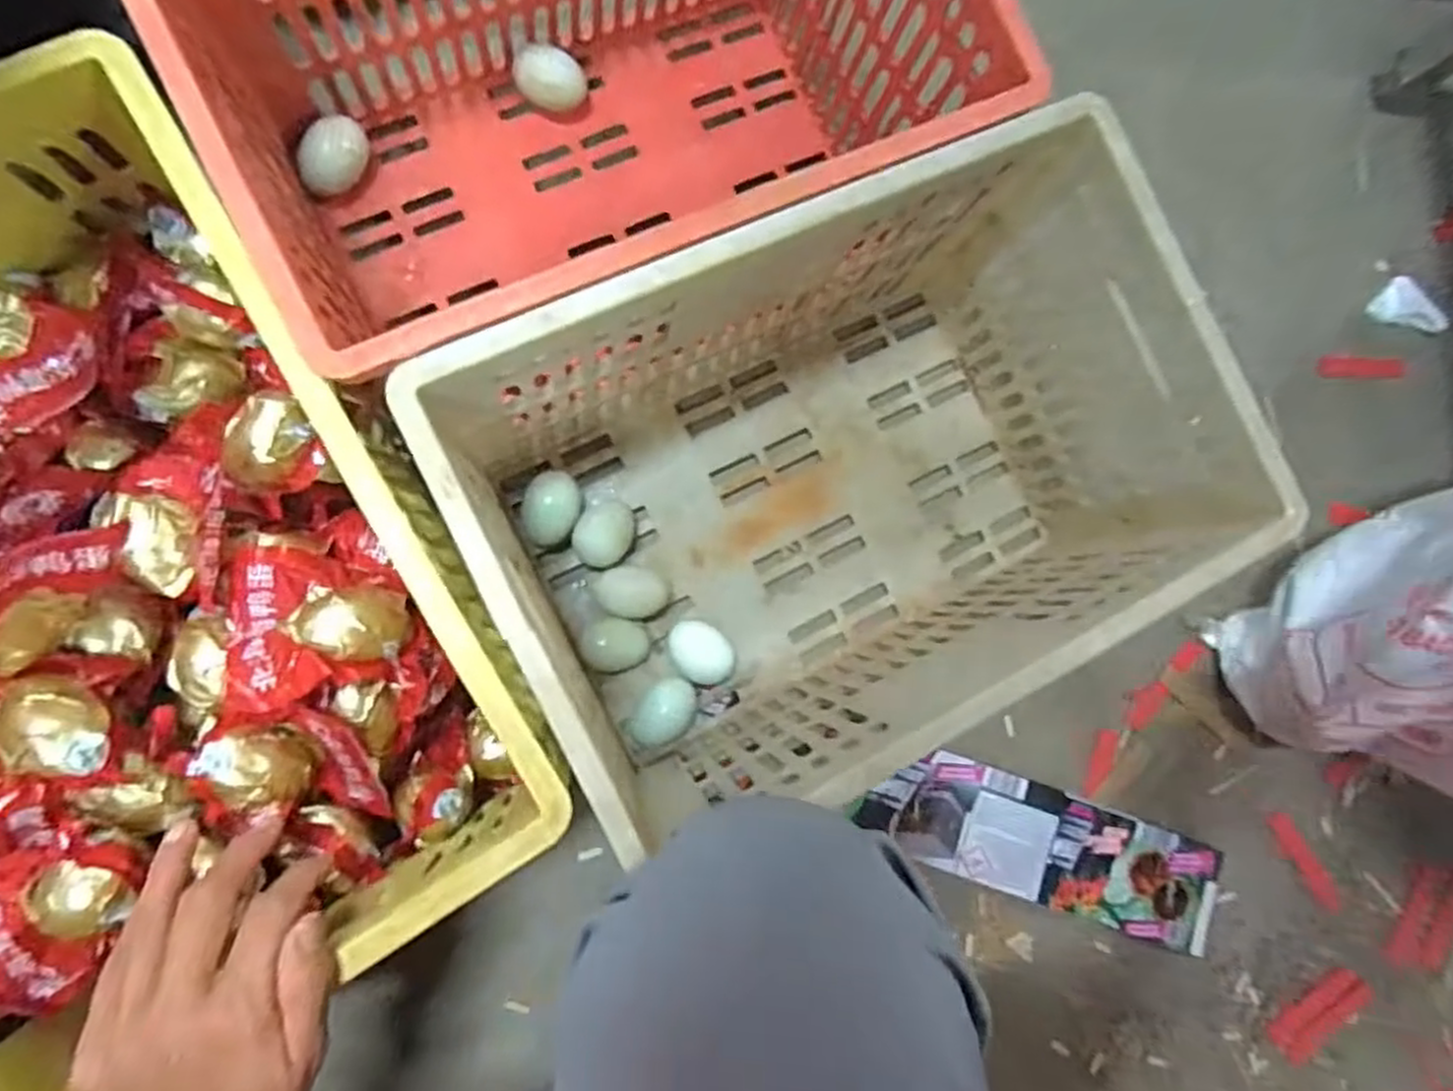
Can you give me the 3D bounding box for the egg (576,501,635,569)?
[{"bbox_3d":[-0.098,-0.009,0.602,0.043,0.041,0.052,35,82,-6],"label":"egg"}]

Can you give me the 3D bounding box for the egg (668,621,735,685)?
[{"bbox_3d":[-0.022,0.088,0.607,0.048,0.038,0.058,-33,92,-10],"label":"egg"}]

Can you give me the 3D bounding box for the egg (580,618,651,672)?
[{"bbox_3d":[-0.089,0.080,0.598,0.052,0.035,0.041,7,85,-9],"label":"egg"}]

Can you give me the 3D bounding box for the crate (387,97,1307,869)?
[{"bbox_3d":[0.081,-0.044,0.536,0.472,0.236,0.314,-26,91,-10],"label":"crate"}]

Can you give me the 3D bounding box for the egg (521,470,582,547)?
[{"bbox_3d":[-0.140,-0.028,0.599,0.043,0.038,0.057,10,85,-8],"label":"egg"}]

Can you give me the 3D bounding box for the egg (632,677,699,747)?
[{"bbox_3d":[-0.050,0.132,0.596,0.044,0.043,0.056,34,82,-6],"label":"egg"}]

